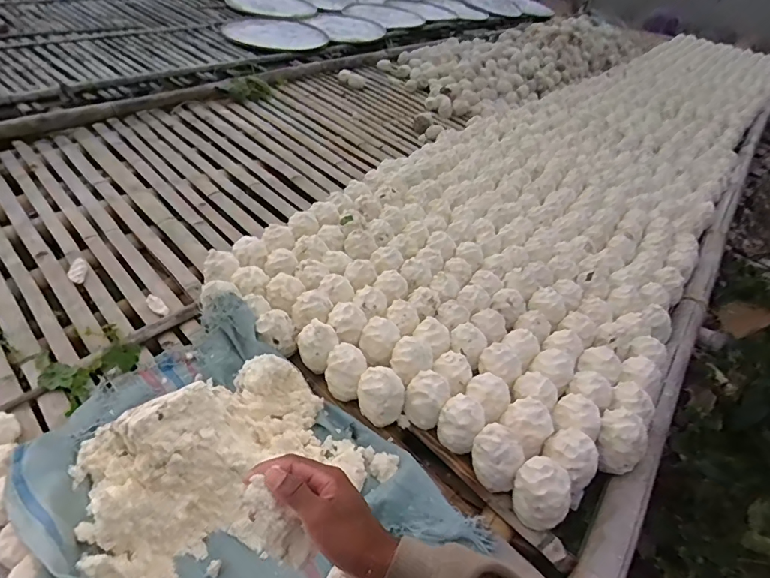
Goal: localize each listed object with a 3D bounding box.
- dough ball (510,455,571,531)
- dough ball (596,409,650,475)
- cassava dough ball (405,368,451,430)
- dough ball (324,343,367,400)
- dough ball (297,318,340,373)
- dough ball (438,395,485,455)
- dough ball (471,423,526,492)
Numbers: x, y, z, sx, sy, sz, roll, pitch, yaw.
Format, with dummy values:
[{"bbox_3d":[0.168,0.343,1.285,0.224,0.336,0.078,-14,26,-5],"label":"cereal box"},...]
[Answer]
[{"bbox_3d":[0.270,0.352,0.775,0.087,0.113,0.091,4,39,-4],"label":"dough ball"},{"bbox_3d":[0.455,0.299,0.871,0.086,0.102,0.082,4,39,-4],"label":"dough ball"},{"bbox_3d":[0.083,0.213,0.893,0.082,0.083,0.076,26,43,22],"label":"cassava dough ball"},{"bbox_3d":[-0.081,0.169,0.924,0.078,0.086,0.074,4,39,-4],"label":"dough ball"},{"bbox_3d":[-0.144,0.115,0.959,0.082,0.095,0.088,4,39,-4],"label":"dough ball"},{"bbox_3d":[0.146,0.248,0.852,0.082,0.090,0.072,24,42,20],"label":"dough ball"},{"bbox_3d":[0.205,0.298,0.806,0.083,0.094,0.091,-13,43,-23],"label":"dough ball"}]

